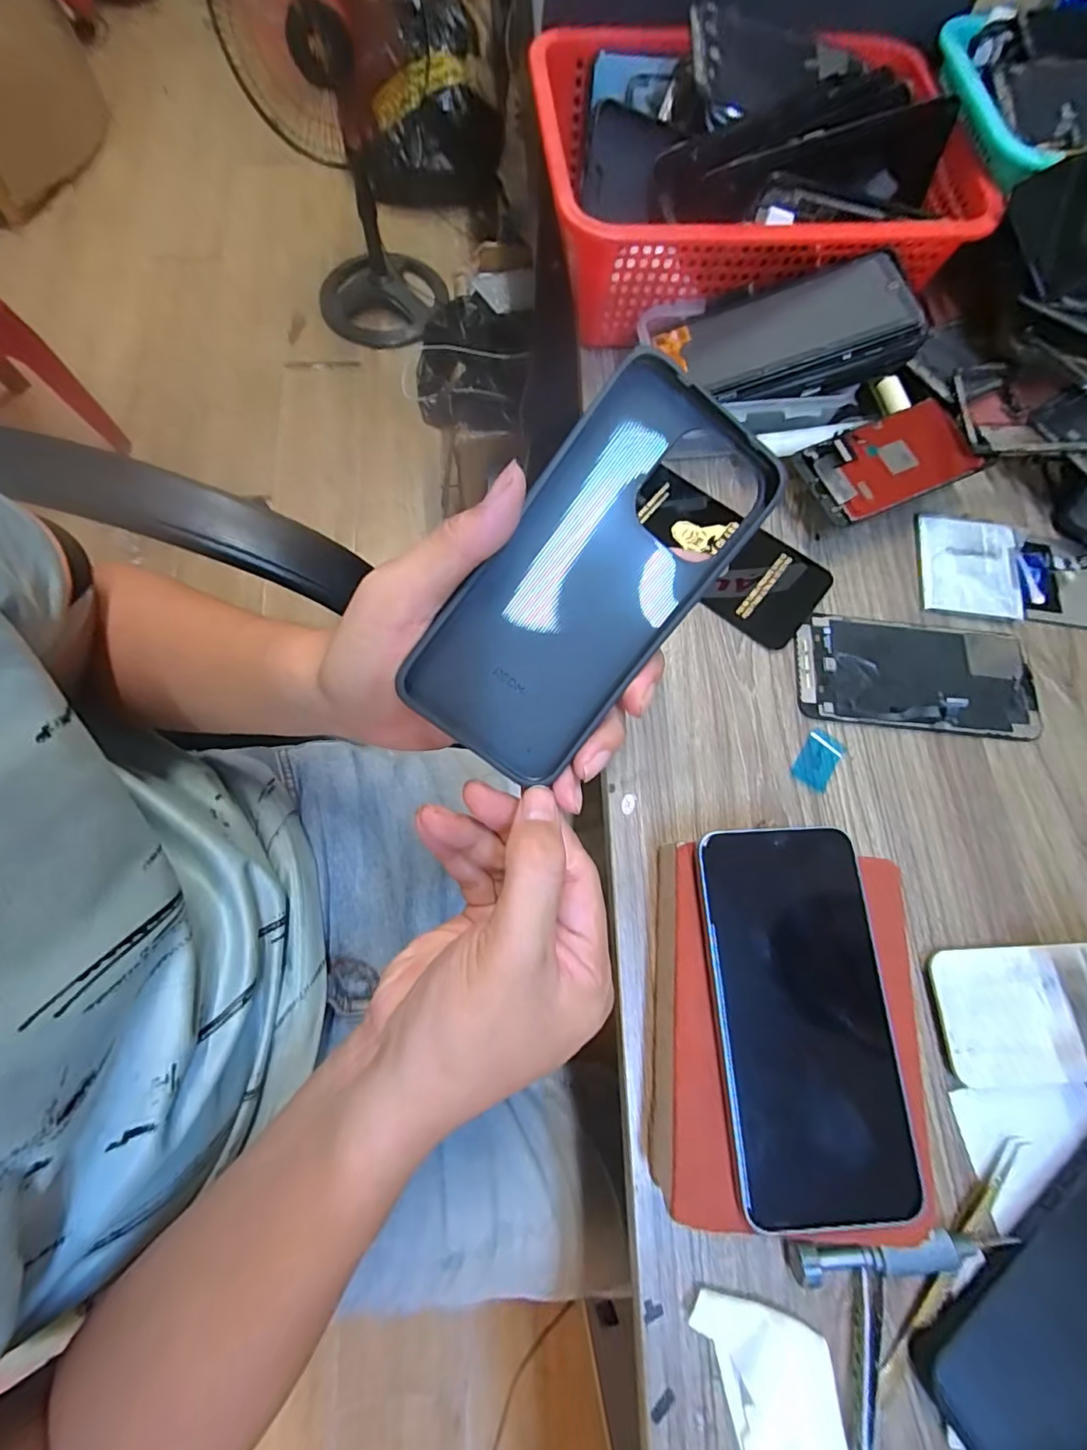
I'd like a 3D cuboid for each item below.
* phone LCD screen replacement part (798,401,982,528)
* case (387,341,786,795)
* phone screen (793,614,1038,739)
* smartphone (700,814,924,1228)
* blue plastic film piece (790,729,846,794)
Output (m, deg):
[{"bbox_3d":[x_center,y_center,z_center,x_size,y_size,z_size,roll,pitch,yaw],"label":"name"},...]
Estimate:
[{"bbox_3d":[0.233,-0.176,0.368,0.115,0.011,0.062,-23,74,-10],"label":"phone LCD screen replacement part"},{"bbox_3d":[0.018,-0.056,0.223,0.077,0.012,0.164,36,98,-13],"label":"case"},{"bbox_3d":[0.242,-0.034,0.351,0.154,0.013,0.074,5,72,-1],"label":"phone screen"},{"bbox_3d":[0.119,0.130,0.249,0.080,0.009,0.161,-1,72,-3],"label":"smartphone"},{"bbox_3d":[0.169,0.021,0.335,0.023,0.004,0.037,35,74,8],"label":"blue plastic film piece"}]

